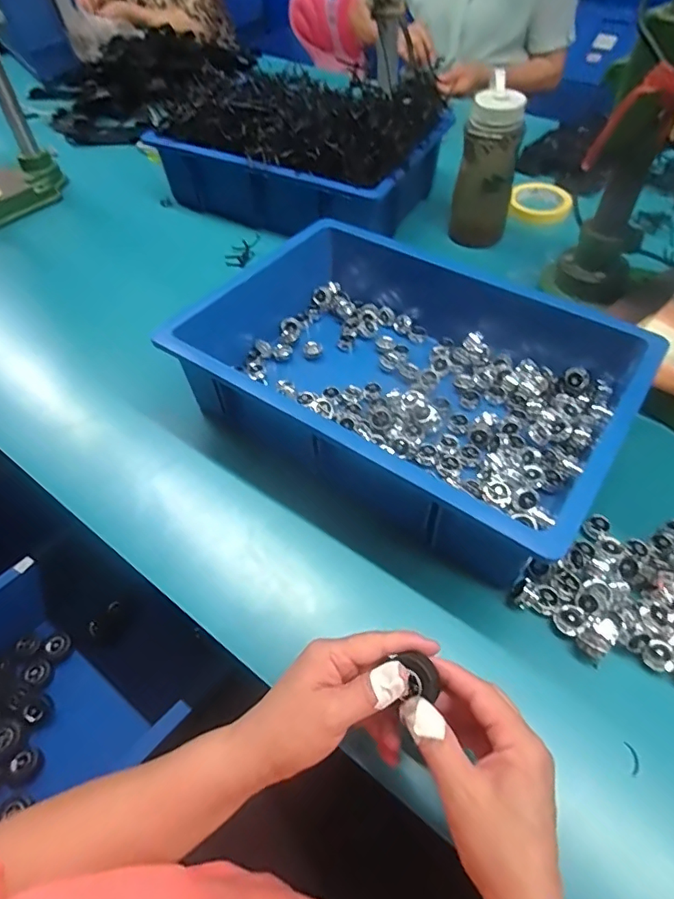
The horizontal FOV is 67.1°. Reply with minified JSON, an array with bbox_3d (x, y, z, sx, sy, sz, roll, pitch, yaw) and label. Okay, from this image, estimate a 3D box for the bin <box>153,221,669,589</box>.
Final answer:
[{"bbox_3d":[0.078,-0.097,0.566,0.462,0.102,0.333,31,59,25],"label":"bin"}]

